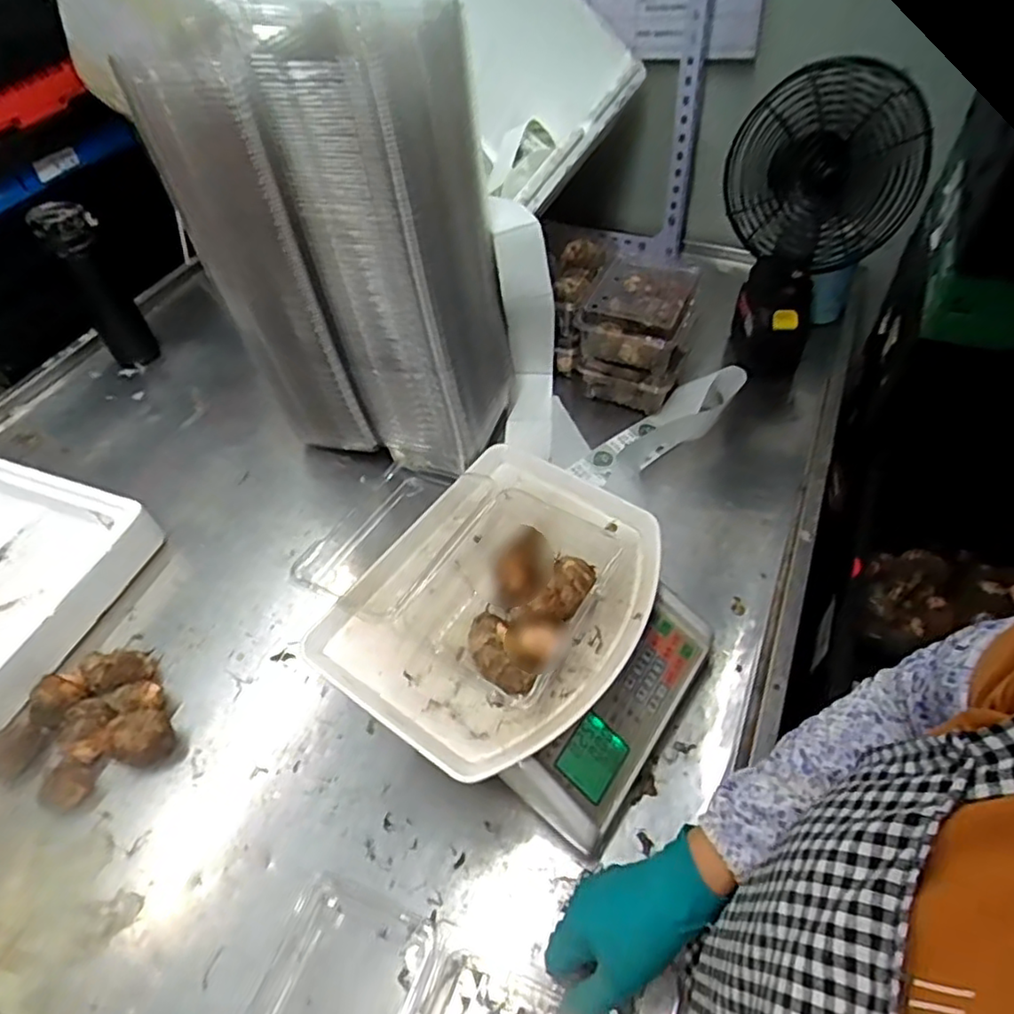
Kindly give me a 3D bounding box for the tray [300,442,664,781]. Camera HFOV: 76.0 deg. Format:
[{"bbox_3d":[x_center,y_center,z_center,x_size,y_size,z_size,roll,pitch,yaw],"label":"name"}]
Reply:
[{"bbox_3d":[-0.004,0.072,0.563,0.222,0.067,0.286,29,58,23],"label":"tray"}]

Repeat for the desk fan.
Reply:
[{"bbox_3d":[0.345,-0.318,0.758,0.188,0.325,0.116,24,56,21],"label":"desk fan"}]

